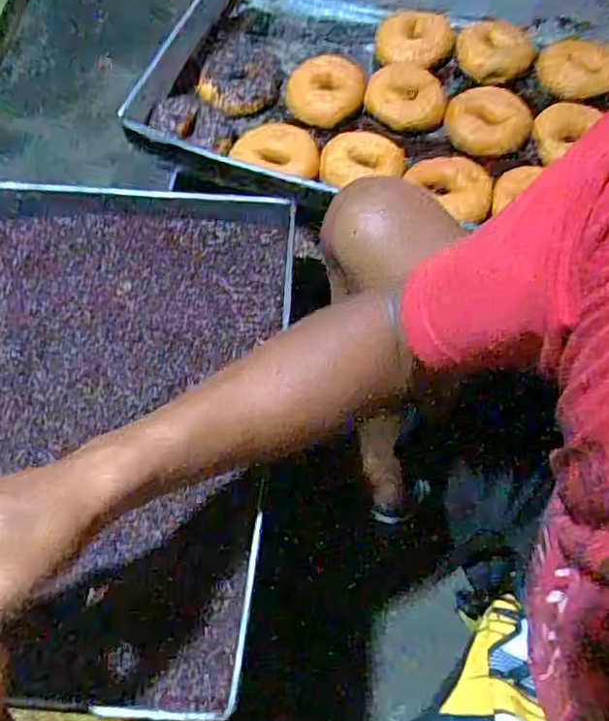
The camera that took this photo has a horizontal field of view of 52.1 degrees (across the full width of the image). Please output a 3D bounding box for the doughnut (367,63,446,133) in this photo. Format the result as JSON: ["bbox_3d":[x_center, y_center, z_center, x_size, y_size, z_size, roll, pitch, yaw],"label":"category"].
[{"bbox_3d":[0.125,-0.325,0.762,0.094,0.025,0.094,7,61,7],"label":"doughnut"}]

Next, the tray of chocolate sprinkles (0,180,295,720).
[{"bbox_3d":[-0.271,0.027,0.543,0.482,0.061,0.450,5,63,4],"label":"tray of chocolate sprinkles"}]

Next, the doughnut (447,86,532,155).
[{"bbox_3d":[0.223,-0.290,0.753,0.096,0.030,0.083,16,62,12],"label":"doughnut"}]

